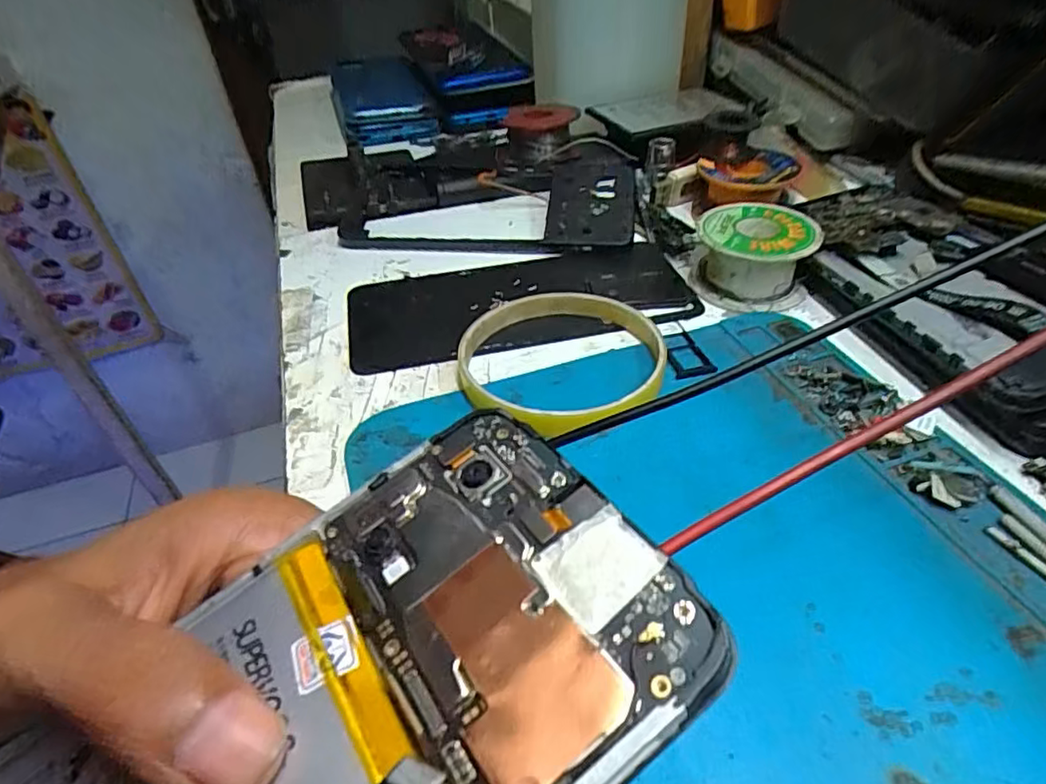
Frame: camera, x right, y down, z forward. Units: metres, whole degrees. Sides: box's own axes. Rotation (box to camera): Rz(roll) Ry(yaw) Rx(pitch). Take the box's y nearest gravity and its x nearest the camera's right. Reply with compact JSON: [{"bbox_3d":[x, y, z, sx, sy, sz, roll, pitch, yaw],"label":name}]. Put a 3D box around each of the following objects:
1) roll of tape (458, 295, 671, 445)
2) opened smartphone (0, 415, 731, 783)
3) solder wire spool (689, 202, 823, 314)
[{"bbox_3d":[0.015,-0.018,0.252,0.075,0.011,0.072,-3,41,3],"label":"roll of tape"},{"bbox_3d":[-0.046,0.058,0.089,0.146,0.013,0.069,-36,49,-14],"label":"opened smartphone"},{"bbox_3d":[0.104,-0.062,0.281,0.049,0.029,0.049,11,44,18],"label":"solder wire spool"}]

